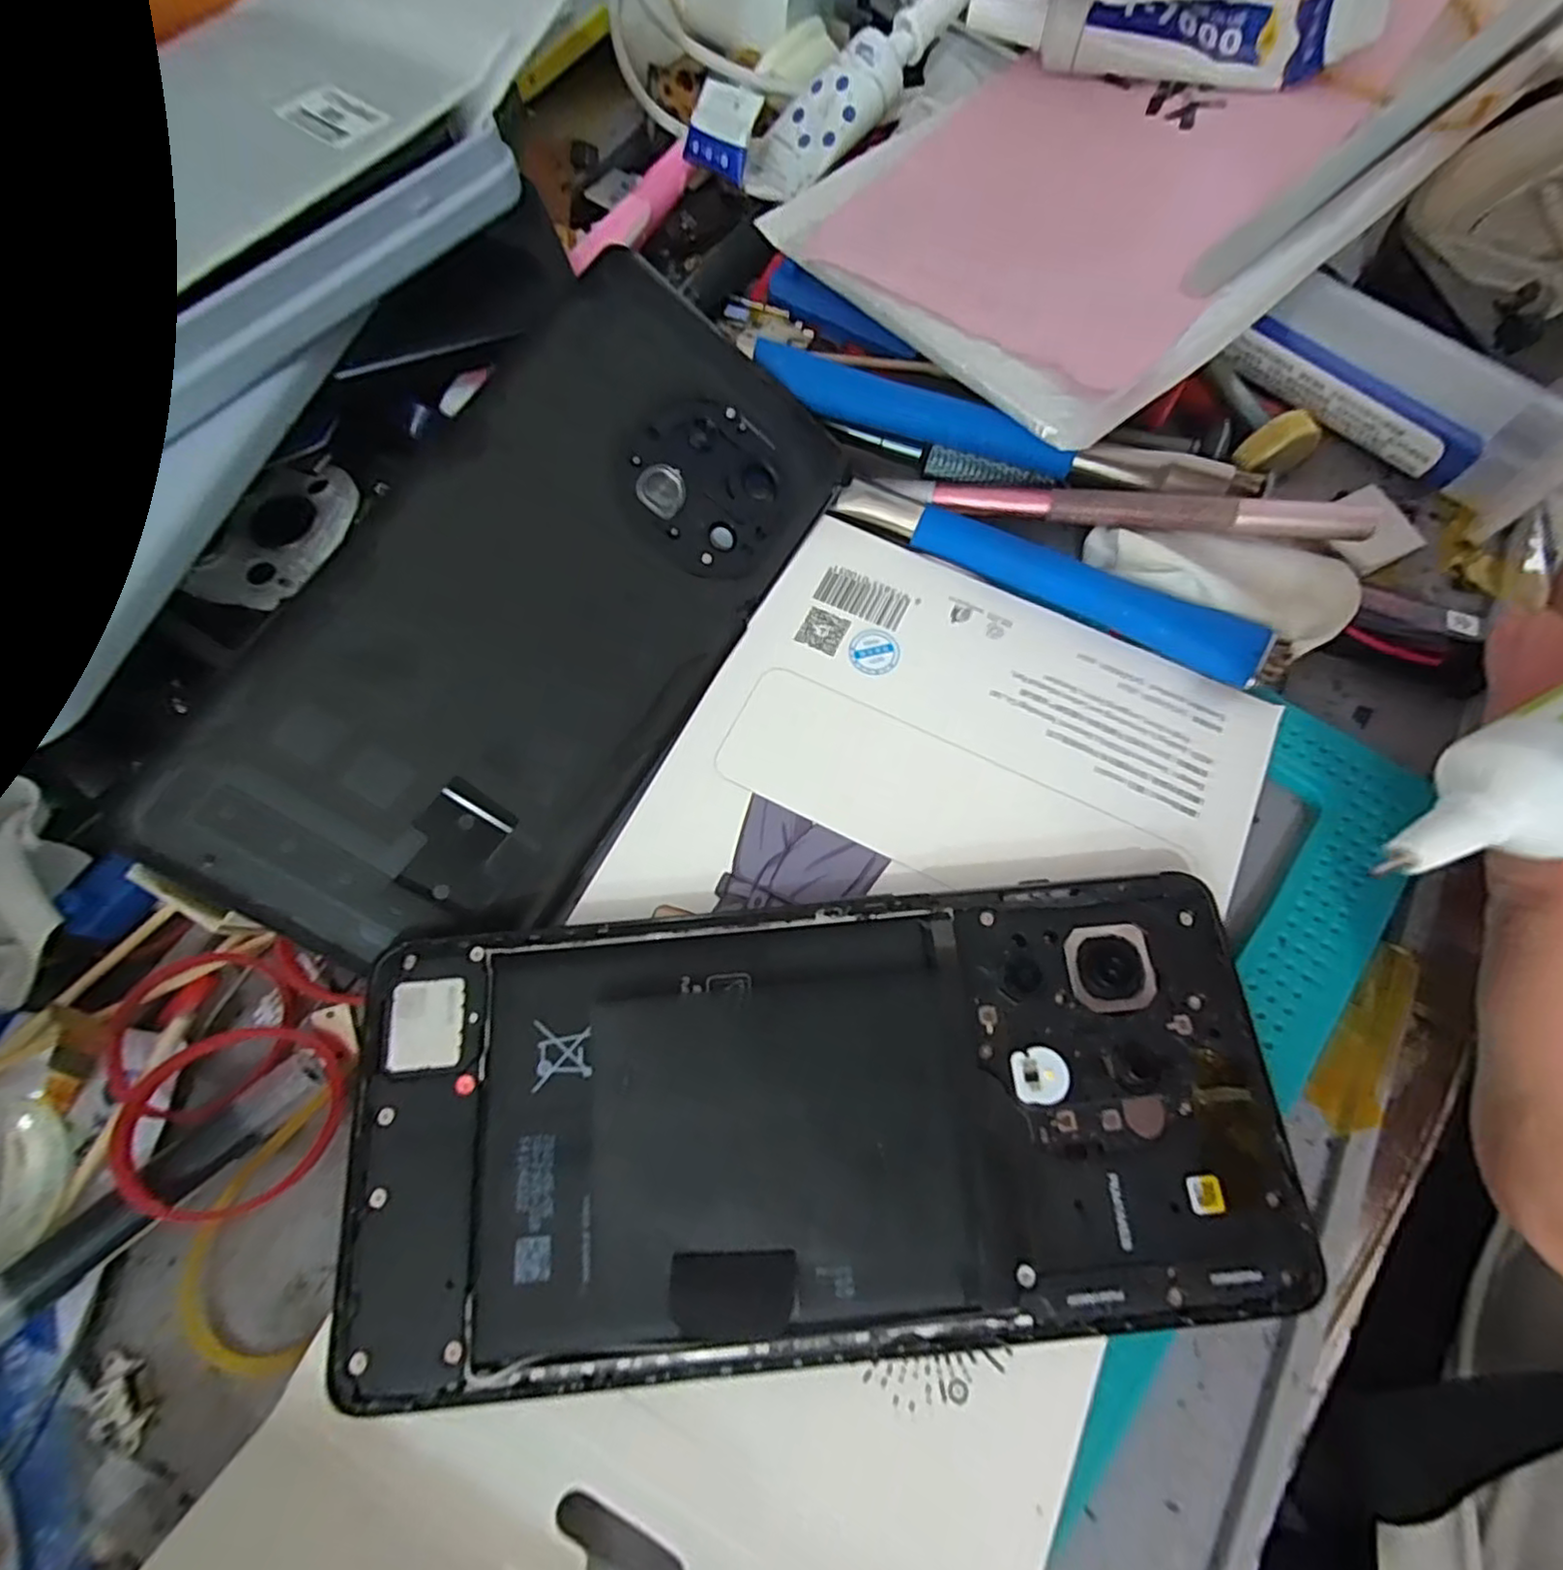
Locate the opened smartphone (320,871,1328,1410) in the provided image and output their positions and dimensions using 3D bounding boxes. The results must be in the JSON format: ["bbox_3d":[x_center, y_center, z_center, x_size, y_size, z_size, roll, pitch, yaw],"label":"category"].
[{"bbox_3d":[0.006,0.059,0.120,0.161,0.012,0.073,-5,70,-2],"label":"opened smartphone"}]

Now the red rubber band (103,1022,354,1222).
[{"bbox_3d":[-0.100,0.060,0.122,0.032,0.011,0.031,0,70,0],"label":"red rubber band"}]

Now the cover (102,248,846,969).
[{"bbox_3d":[-0.052,-0.037,0.145,0.075,0.004,0.154,35,78,-17],"label":"cover"}]

